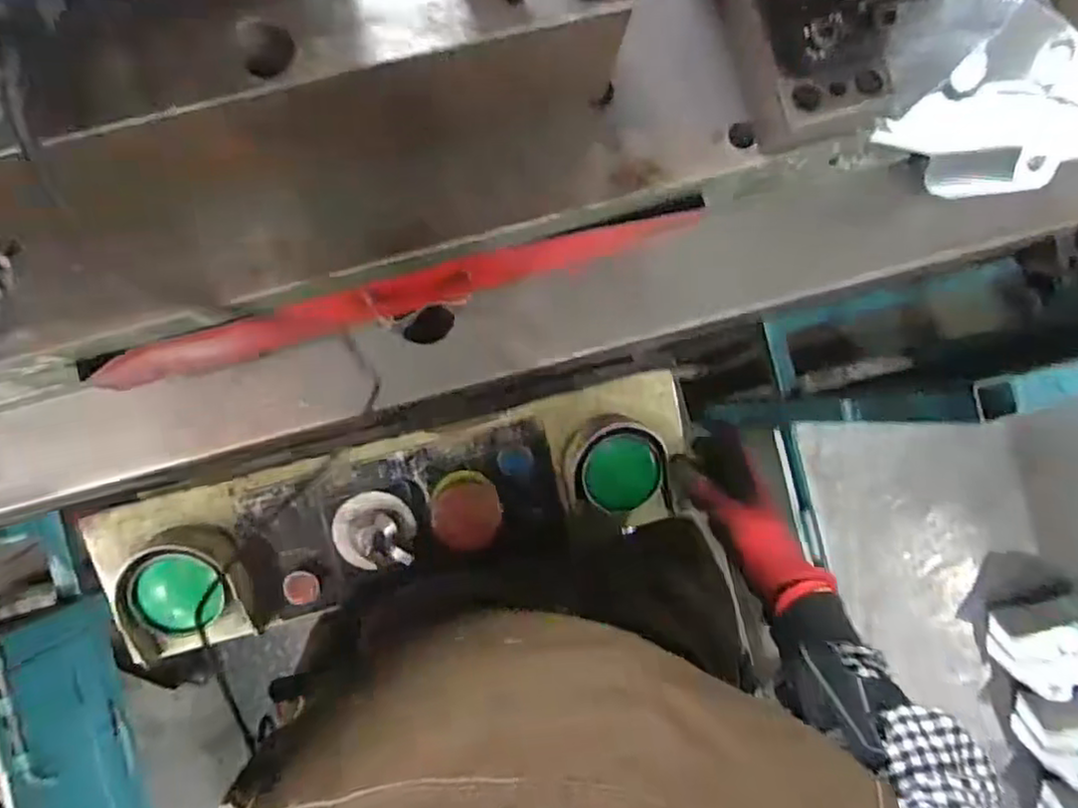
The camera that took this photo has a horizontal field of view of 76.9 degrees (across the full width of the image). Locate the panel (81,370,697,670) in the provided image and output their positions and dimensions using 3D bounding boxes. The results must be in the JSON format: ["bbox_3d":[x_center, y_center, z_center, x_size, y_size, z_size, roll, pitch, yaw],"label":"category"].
[{"bbox_3d":[-0.113,0.094,0.577,0.490,0.075,0.134,-14,89,-3],"label":"panel"}]

